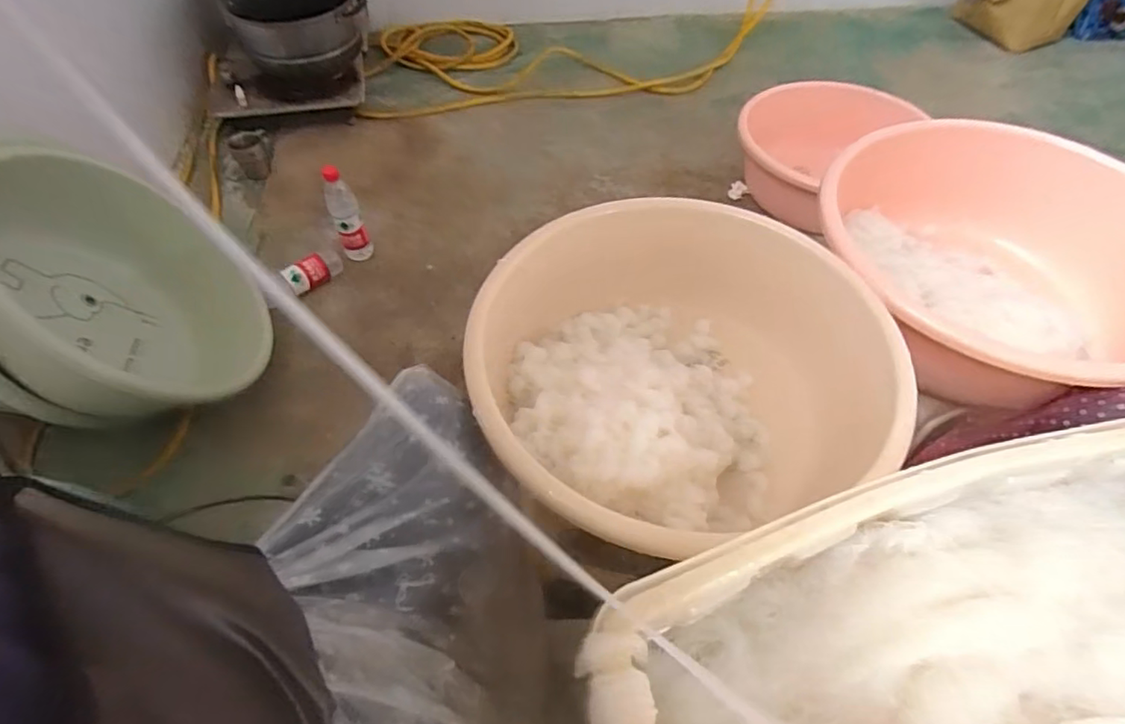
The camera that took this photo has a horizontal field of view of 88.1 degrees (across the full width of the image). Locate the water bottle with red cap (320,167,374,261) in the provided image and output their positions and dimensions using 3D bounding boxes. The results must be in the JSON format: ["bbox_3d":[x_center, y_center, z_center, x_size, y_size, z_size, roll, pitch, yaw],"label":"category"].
[{"bbox_3d":[-0.459,-0.311,1.236,0.060,0.189,0.065,-21,55,-15],"label":"water bottle with red cap"}]

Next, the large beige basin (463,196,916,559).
[{"bbox_3d":[0.127,0.011,0.727,0.486,0.205,0.424,-28,57,-20],"label":"large beige basin"}]

